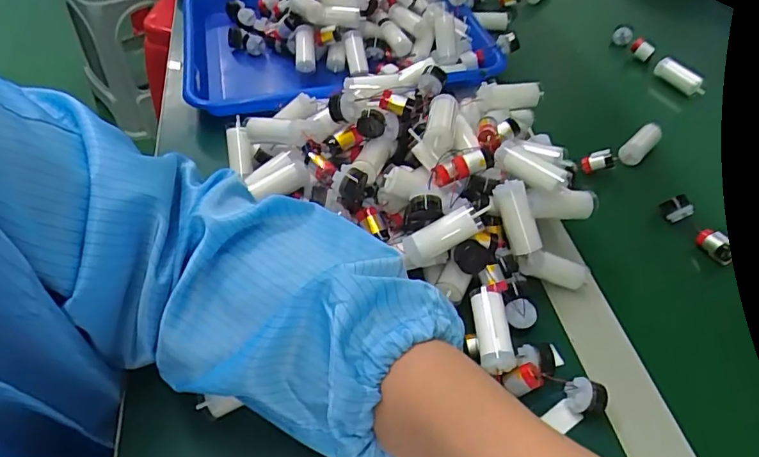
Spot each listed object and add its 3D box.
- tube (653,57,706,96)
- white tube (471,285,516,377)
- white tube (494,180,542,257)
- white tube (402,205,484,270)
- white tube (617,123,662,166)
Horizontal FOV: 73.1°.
[{"bbox_3d":[0.338,-0.171,0.577,0.025,0.018,0.061,-22,53,-19],"label":"tube"},{"bbox_3d":[0.071,0.064,0.321,0.020,0.017,0.053,0,49,-2],"label":"white tube"},{"bbox_3d":[0.096,-0.006,0.356,0.016,0.057,0.020,4,39,47],"label":"white tube"},{"bbox_3d":[0.040,0.006,0.334,0.055,0.018,0.014,-31,51,10],"label":"white tube"},{"bbox_3d":[0.254,-0.082,0.495,0.020,0.016,0.065,36,57,26],"label":"white tube"}]

